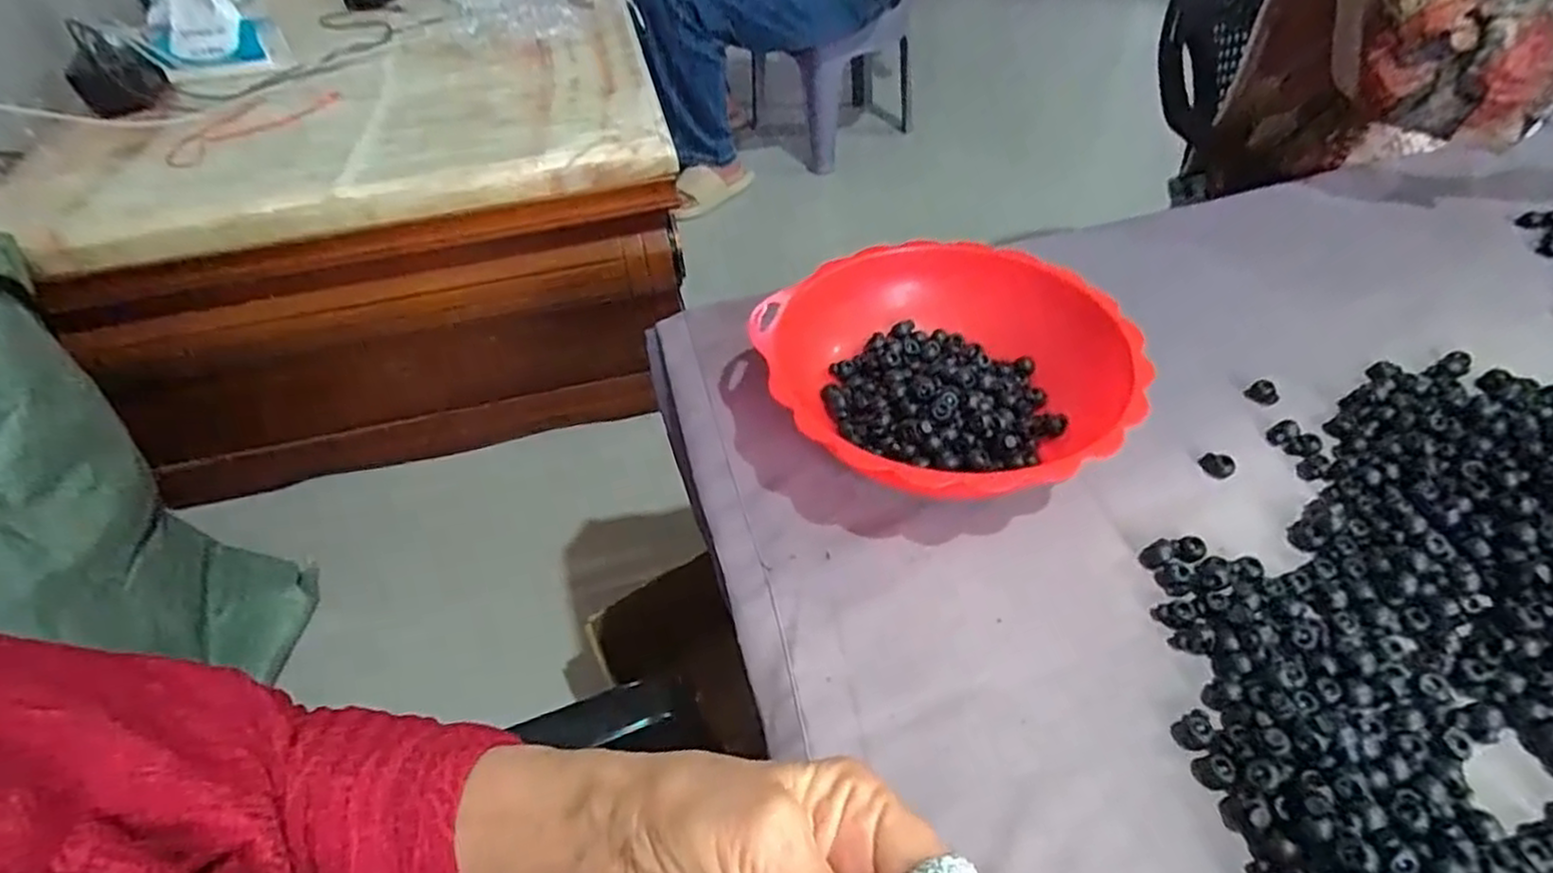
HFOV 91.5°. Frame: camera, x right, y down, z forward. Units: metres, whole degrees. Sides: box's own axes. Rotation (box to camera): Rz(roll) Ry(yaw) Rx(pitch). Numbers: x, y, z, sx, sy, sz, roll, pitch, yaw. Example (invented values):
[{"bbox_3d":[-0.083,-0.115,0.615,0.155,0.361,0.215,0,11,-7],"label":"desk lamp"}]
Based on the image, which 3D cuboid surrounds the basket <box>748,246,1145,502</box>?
[{"bbox_3d":[0.113,-0.038,0.523,0.230,0.074,0.236,-14,47,-10],"label":"basket"}]

